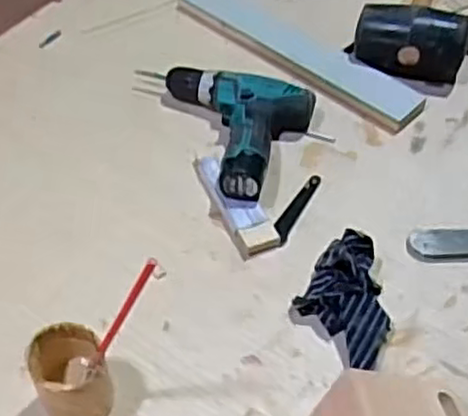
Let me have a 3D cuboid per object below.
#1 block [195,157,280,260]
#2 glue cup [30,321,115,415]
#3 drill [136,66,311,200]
[{"bbox_3d":[-0.002,-0.009,0.791,0.041,0.017,0.146,-22,54,-16],"label":"block"},{"bbox_3d":[-0.142,0.145,0.616,0.063,0.092,0.074,-17,53,-13],"label":"glue cup"},{"bbox_3d":[-0.021,-0.090,0.818,0.195,0.050,0.169,13,52,11],"label":"drill"}]

